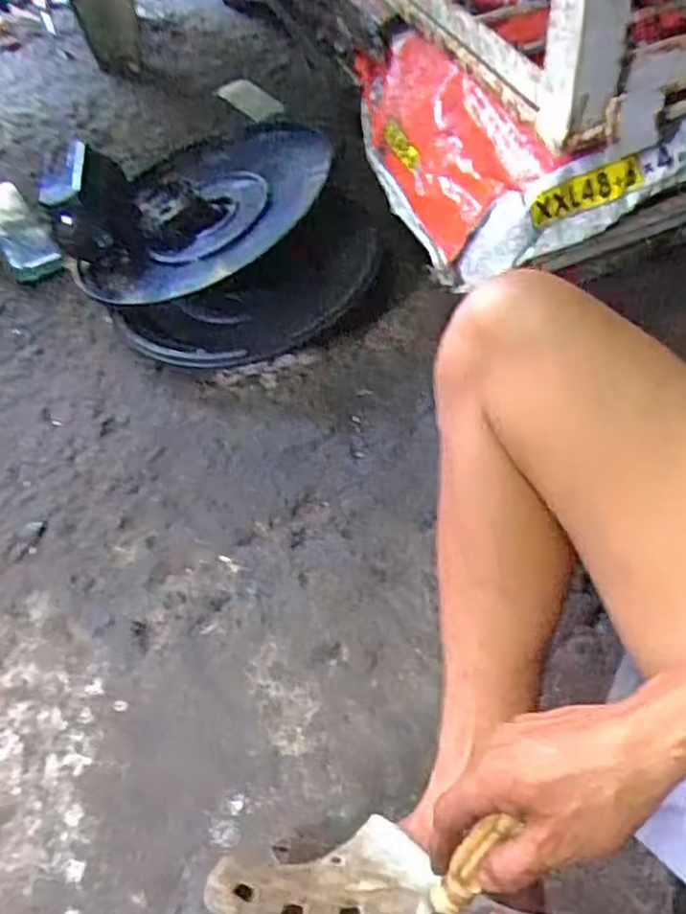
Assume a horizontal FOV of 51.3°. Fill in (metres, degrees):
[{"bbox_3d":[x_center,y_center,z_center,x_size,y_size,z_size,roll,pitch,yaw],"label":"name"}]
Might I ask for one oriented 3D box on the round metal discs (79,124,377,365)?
[{"bbox_3d":[-0.160,-0.287,0.957,0.339,0.163,0.319,1,55,-2],"label":"round metal discs"}]

